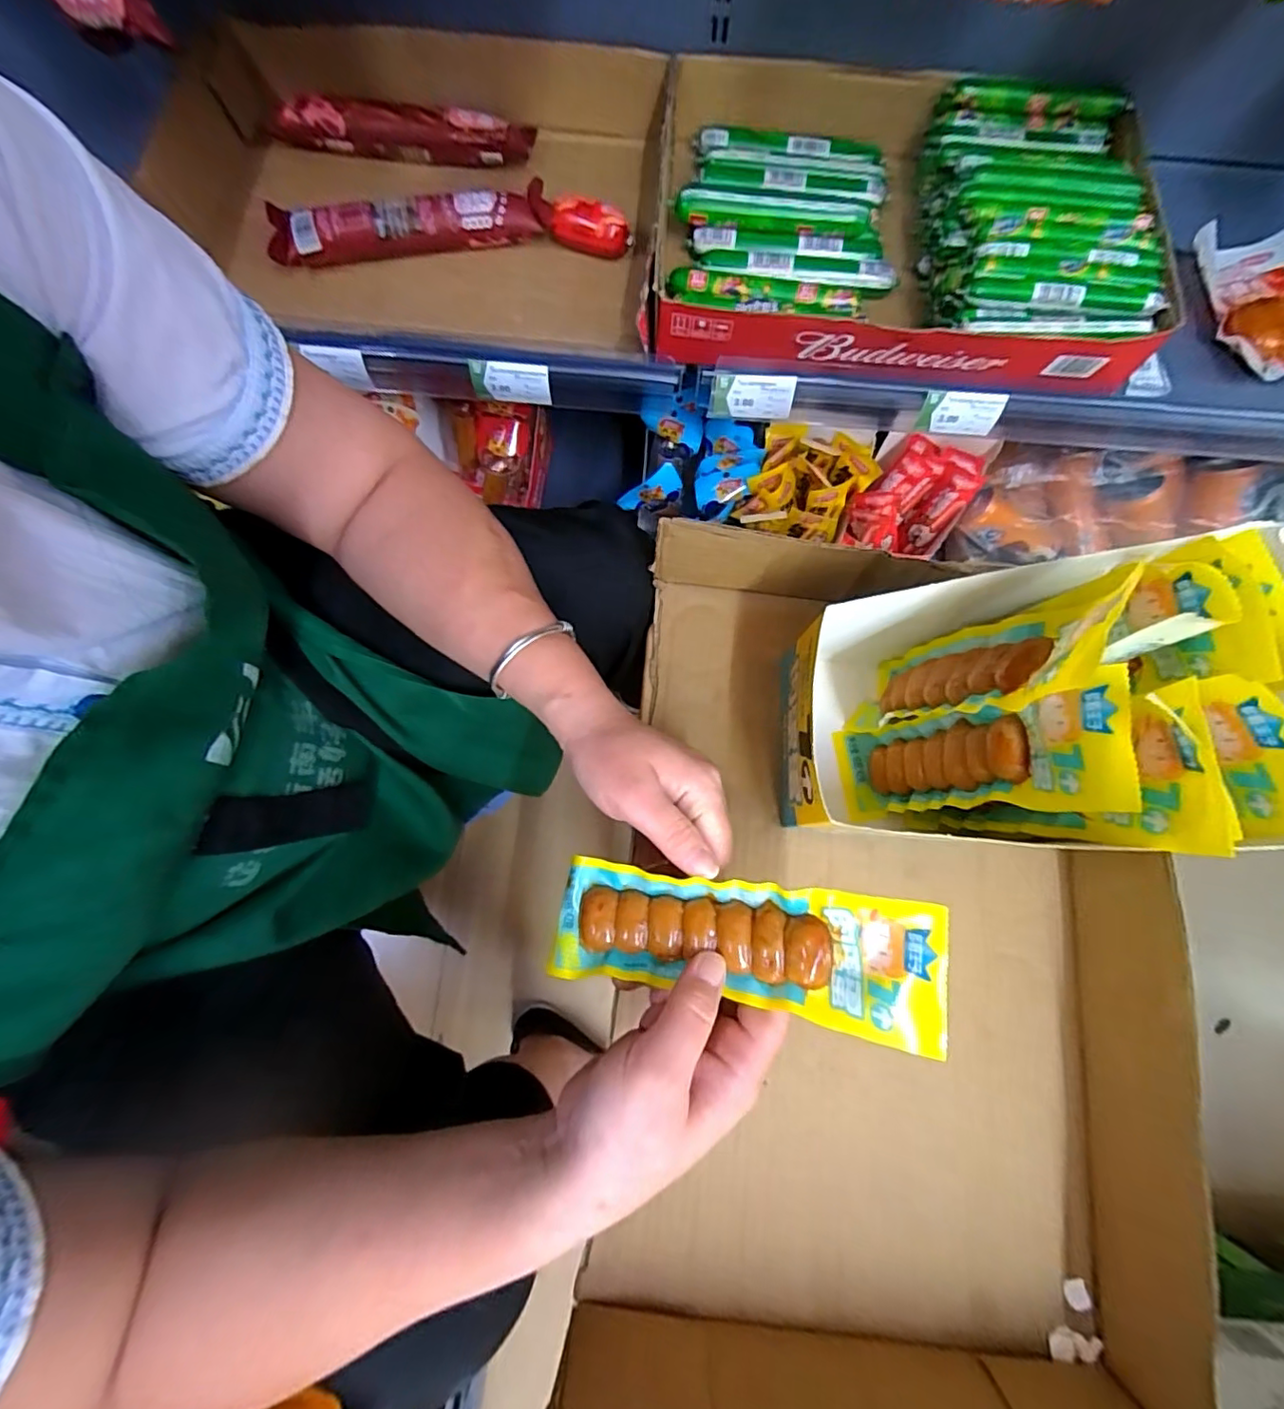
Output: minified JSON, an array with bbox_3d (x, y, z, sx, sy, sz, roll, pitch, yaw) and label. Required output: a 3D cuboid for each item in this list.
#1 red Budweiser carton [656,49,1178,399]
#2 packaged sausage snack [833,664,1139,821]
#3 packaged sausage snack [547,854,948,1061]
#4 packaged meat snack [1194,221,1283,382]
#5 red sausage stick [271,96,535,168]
[{"bbox_3d":[0.223,-0.425,0.509,0.400,0.080,0.294,6,76,0],"label":"red Budweiser carton"},{"bbox_3d":[0.157,0.029,0.291,0.019,0.163,0.053,4,77,-12],"label":"packaged sausage snack"},{"bbox_3d":[0.041,0.107,0.258,0.168,0.015,0.054,2,75,19],"label":"packaged sausage snack"},{"bbox_3d":[0.571,-0.366,0.517,0.107,0.021,0.163,2,76,-1],"label":"packaged meat snack"},{"bbox_3d":[-0.223,-0.533,0.534,0.234,0.037,0.024,4,76,0],"label":"red sausage stick"}]

